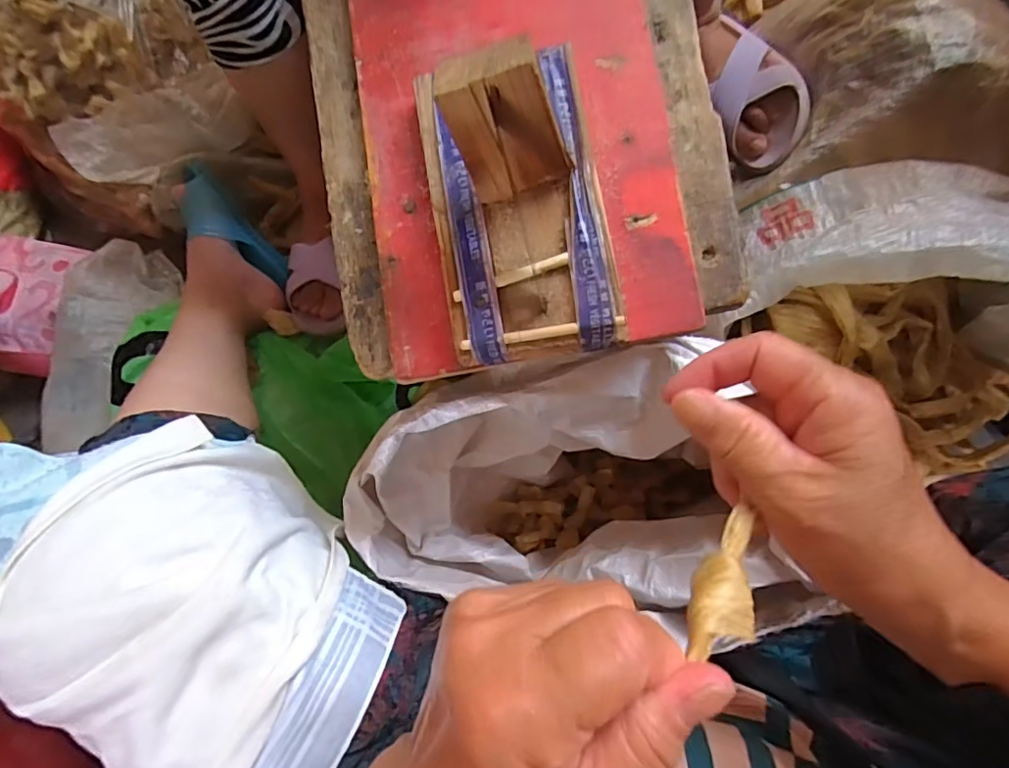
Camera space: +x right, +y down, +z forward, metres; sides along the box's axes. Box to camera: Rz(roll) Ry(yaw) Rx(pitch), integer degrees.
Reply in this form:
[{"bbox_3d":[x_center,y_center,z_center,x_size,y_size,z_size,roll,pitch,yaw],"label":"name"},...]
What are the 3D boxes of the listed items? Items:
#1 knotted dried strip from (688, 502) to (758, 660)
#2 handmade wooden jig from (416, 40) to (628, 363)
[{"bbox_3d":[0.076,0.069,0.191,0.021,0.007,0.059,32,49,7],"label":"knotted dried strip"},{"bbox_3d":[0.004,-0.091,0.266,0.085,0.092,0.156,-11,86,5],"label":"handmade wooden jig"}]

